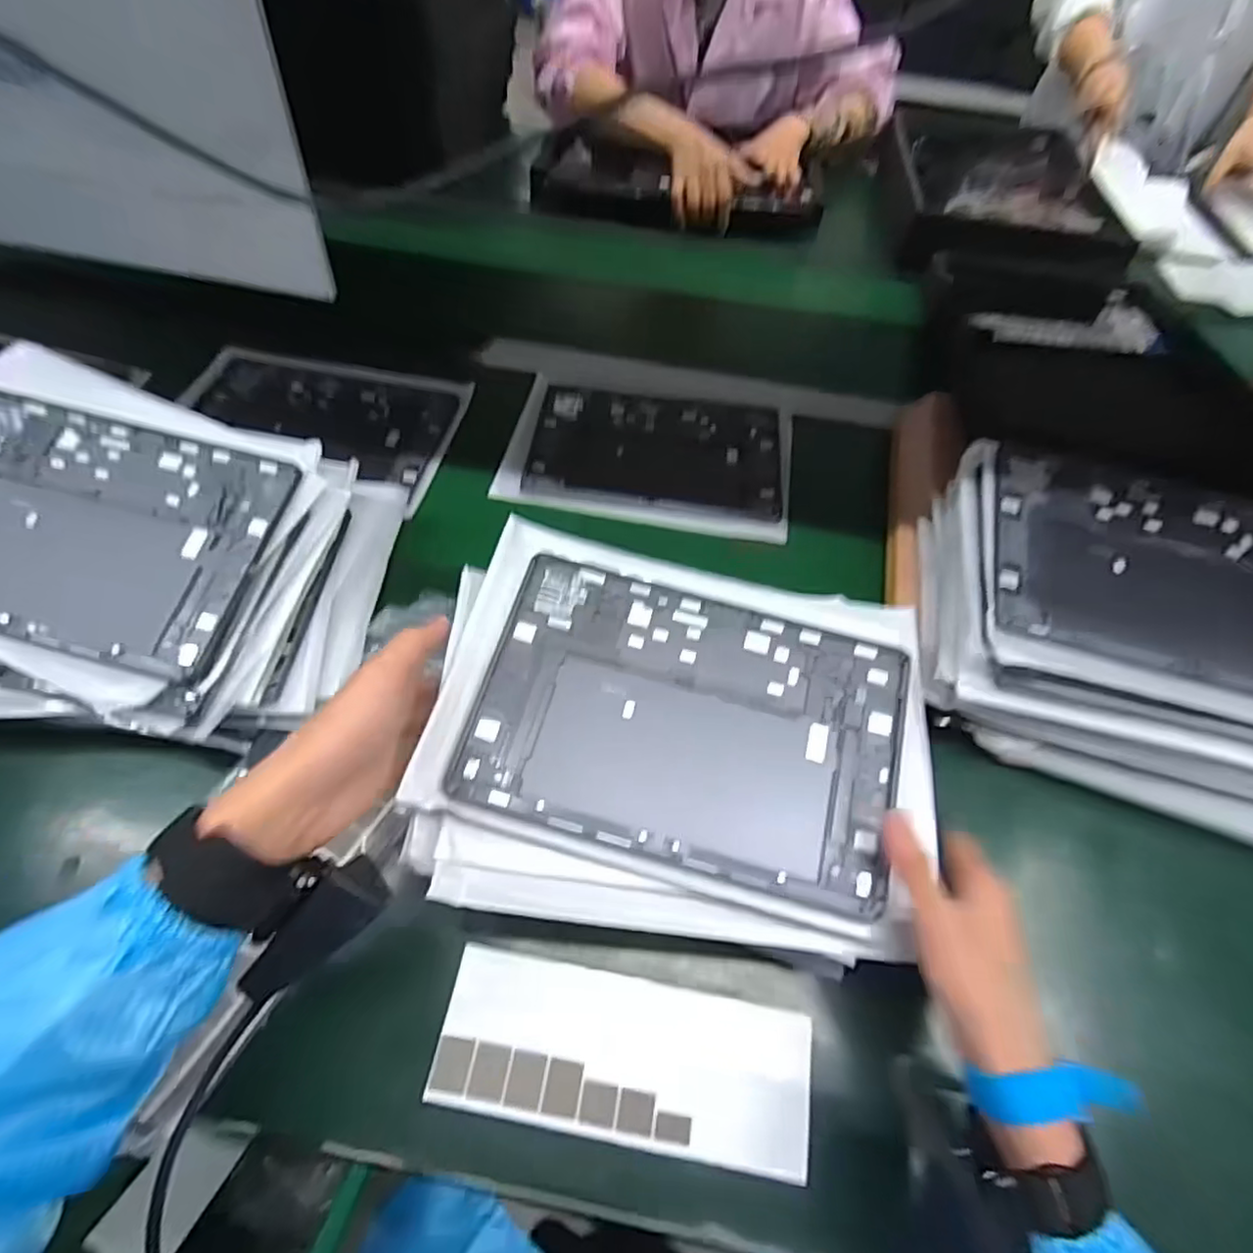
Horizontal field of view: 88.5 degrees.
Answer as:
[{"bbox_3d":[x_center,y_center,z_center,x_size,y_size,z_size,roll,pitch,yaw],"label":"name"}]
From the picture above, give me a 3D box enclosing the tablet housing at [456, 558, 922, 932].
[{"bbox_3d":[0.039,0.058,0.396,0.252,0.009,0.168,16,67,4],"label":"tablet housing"}]

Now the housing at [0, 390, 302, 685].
[{"bbox_3d":[-0.373,-0.068,0.442,0.251,0.008,0.171,12,69,1],"label":"housing"}]

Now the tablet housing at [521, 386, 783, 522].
[{"bbox_3d":[0.034,-0.189,0.672,0.253,0.011,0.163,7,58,2],"label":"tablet housing"}]

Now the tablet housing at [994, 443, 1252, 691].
[{"bbox_3d":[0.398,-0.045,0.467,0.263,0.014,0.188,14,63,4],"label":"tablet housing"}]

